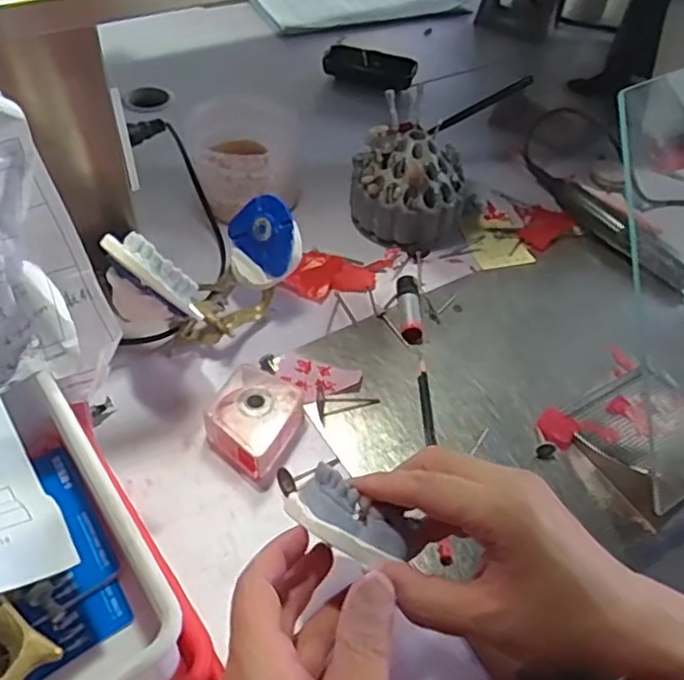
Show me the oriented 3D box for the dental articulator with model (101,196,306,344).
[{"bbox_3d":[-0.096,-0.049,0.480,0.068,0.111,0.140,32,53,21],"label":"dental articulator with model"}]

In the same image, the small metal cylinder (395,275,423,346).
[{"bbox_3d":[0.055,-0.026,0.533,0.017,0.018,0.066,2,48,-5],"label":"small metal cylinder"}]

